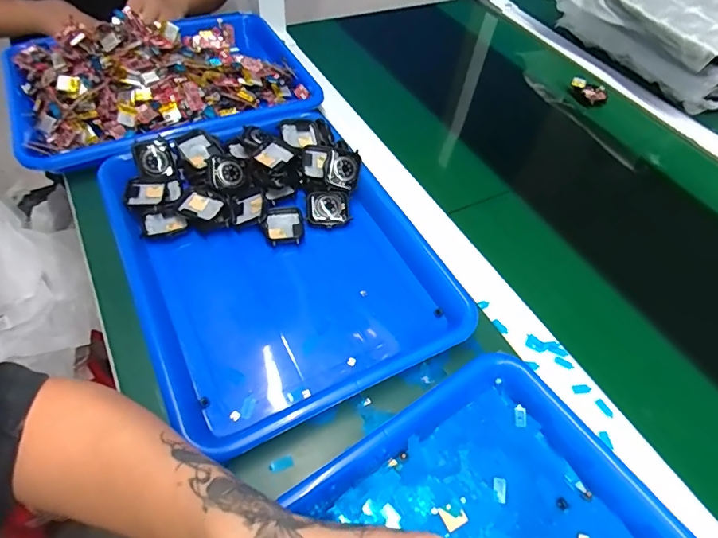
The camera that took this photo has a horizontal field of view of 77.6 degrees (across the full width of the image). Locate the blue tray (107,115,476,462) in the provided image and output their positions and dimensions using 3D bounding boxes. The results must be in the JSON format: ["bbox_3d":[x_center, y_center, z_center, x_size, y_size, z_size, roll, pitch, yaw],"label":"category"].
[{"bbox_3d":[-0.080,-0.023,0.422,0.259,0.047,0.332,-23,57,-19],"label":"blue tray"}]

